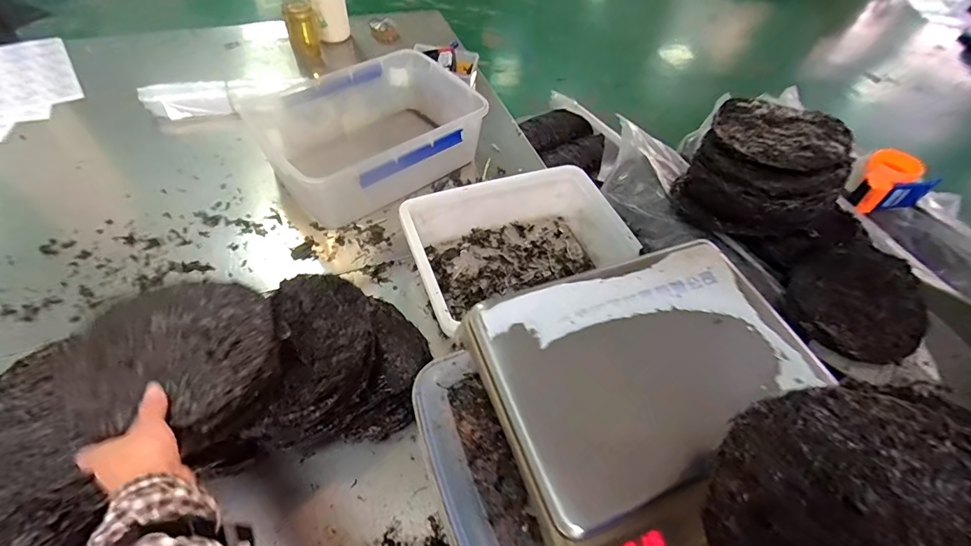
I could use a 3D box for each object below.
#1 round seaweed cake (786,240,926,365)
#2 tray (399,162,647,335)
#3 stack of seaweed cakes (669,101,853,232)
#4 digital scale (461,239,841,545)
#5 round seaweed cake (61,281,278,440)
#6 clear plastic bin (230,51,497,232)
[{"bbox_3d":[0.522,0.032,0.634,0.178,0.021,0.193,1,62,-2],"label":"round seaweed cake"},{"bbox_3d":[0.050,-0.053,0.820,0.369,0.105,0.271,-14,55,-15],"label":"tray"},{"bbox_3d":[0.450,-0.167,0.727,0.211,0.123,0.230,33,57,18],"label":"stack of seaweed cakes"},{"bbox_3d":[0.179,0.140,0.462,0.346,0.086,0.321,-16,56,-17],"label":"digital scale"},{"bbox_3d":[-0.330,0.077,0.486,0.177,0.034,0.178,3,53,-3],"label":"round seaweed cake"},{"bbox_3d":[-0.240,-0.308,0.972,0.412,0.131,0.312,-34,62,-27],"label":"clear plastic bin"}]

